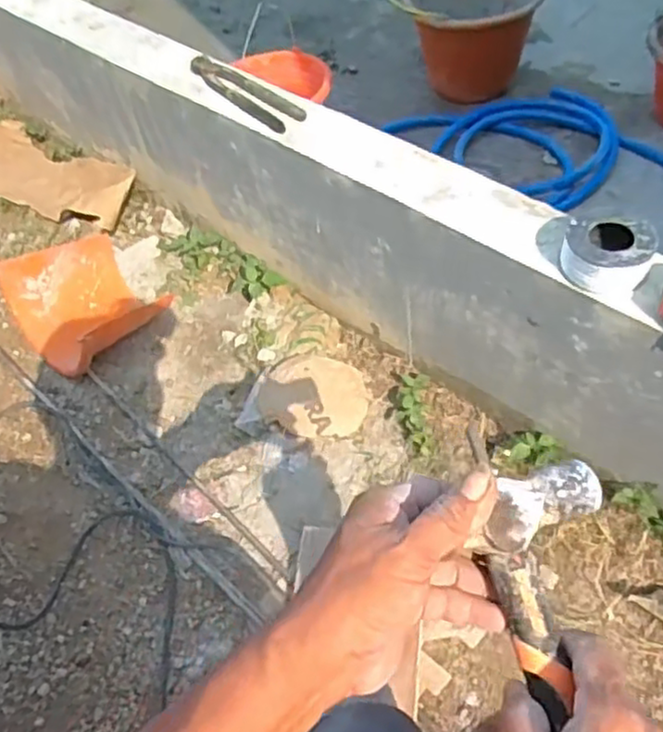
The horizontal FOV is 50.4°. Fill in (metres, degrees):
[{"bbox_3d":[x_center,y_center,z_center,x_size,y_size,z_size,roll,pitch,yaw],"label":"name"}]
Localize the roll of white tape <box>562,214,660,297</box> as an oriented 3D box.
[{"bbox_3d":[0.276,-0.114,0.706,0.087,0.046,0.069,15,57,17],"label":"roll of white tape"}]

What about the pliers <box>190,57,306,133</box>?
[{"bbox_3d":[-0.124,-0.374,0.961,0.055,0.021,0.210,-41,59,-21],"label":"pliers"}]

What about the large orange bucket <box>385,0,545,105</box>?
[{"bbox_3d":[0.282,-0.693,1.479,0.306,0.197,0.255,-34,57,-17],"label":"large orange bucket"}]

